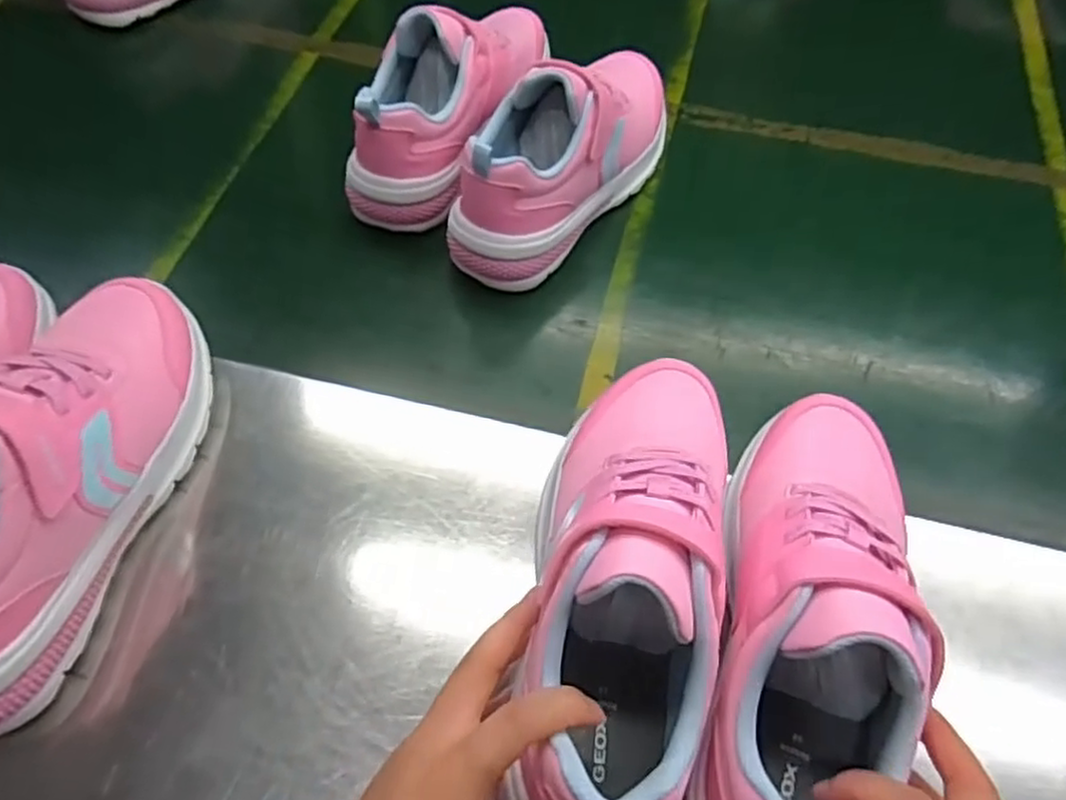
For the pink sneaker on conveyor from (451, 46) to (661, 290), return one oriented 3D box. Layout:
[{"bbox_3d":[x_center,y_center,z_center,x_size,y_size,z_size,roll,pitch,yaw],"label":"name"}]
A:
[{"bbox_3d":[0.028,-0.201,0.548,0.083,0.113,0.244,34,68,17],"label":"pink sneaker on conveyor"}]

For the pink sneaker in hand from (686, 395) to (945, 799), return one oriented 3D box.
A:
[{"bbox_3d":[0.136,0.097,0.330,0.073,0.096,0.248,18,51,10],"label":"pink sneaker in hand"}]

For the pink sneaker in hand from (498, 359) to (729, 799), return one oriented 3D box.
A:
[{"bbox_3d":[0.044,0.075,0.340,0.081,0.091,0.242,9,58,5],"label":"pink sneaker in hand"}]

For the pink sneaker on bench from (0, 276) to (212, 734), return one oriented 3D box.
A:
[{"bbox_3d":[-0.255,0.036,0.372,0.080,0.120,0.249,11,64,7],"label":"pink sneaker on bench"}]

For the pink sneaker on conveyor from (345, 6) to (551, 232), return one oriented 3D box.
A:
[{"bbox_3d":[-0.068,-0.257,0.572,0.086,0.113,0.237,16,64,9],"label":"pink sneaker on conveyor"}]

